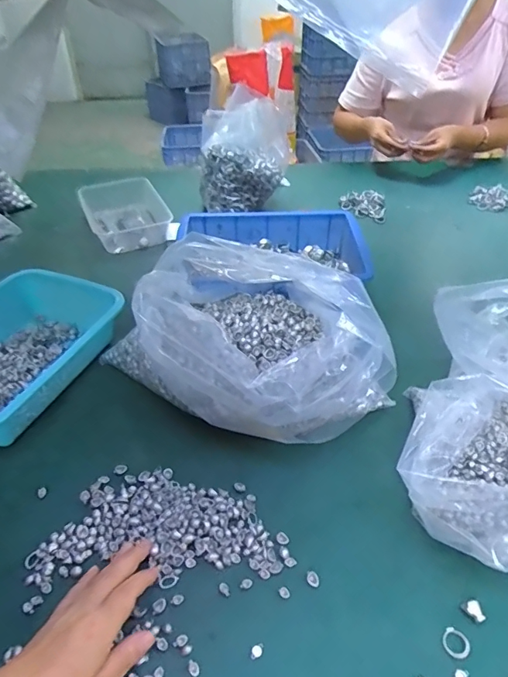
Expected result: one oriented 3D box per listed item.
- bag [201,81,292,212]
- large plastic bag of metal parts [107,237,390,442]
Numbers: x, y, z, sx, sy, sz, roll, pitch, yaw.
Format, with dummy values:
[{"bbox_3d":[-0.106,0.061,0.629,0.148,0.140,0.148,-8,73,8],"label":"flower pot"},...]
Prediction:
[{"bbox_3d":[-0.015,-0.383,0.960,0.175,0.189,0.182,2,41,4],"label":"bag"},{"bbox_3d":[-0.010,0.002,0.566,0.252,0.166,0.313,-27,47,-26],"label":"large plastic bag of metal parts"}]

